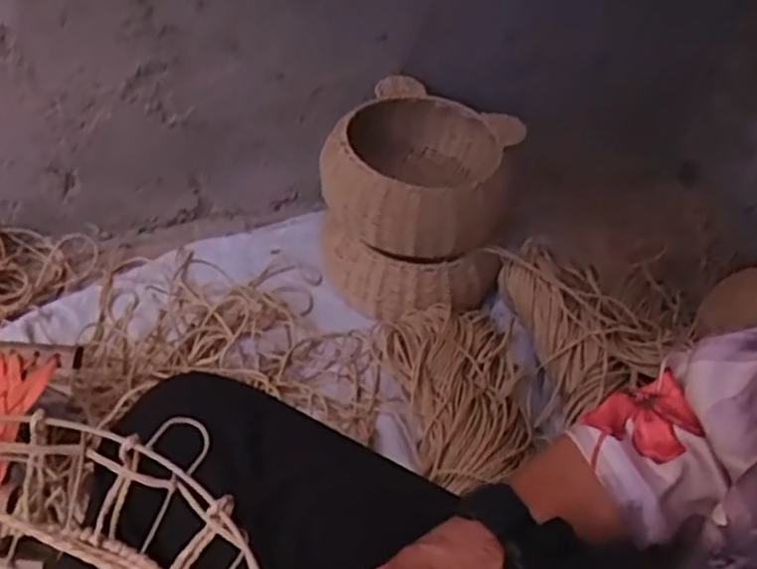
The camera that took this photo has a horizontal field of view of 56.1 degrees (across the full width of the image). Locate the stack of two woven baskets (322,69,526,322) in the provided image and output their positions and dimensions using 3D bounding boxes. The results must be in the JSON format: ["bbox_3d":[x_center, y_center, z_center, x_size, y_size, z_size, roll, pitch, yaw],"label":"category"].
[{"bbox_3d":[0.064,-0.146,1.216,0.312,0.228,0.357,12,44,4],"label":"stack of two woven baskets"}]

